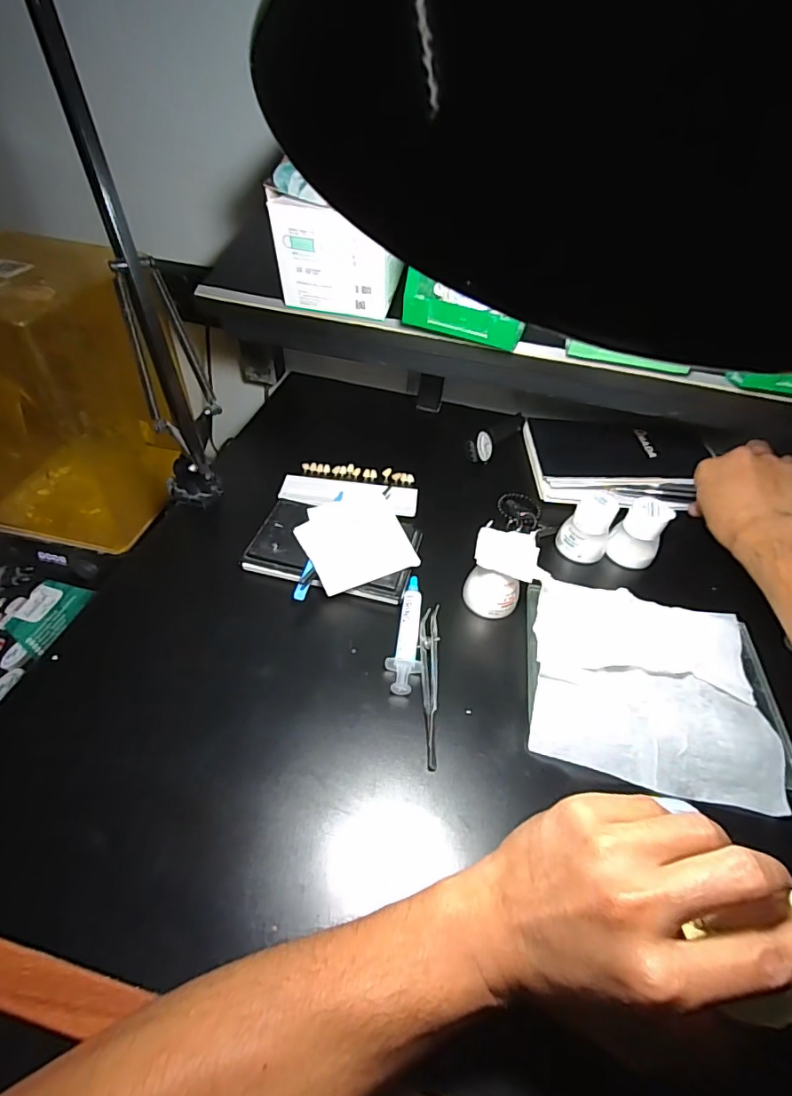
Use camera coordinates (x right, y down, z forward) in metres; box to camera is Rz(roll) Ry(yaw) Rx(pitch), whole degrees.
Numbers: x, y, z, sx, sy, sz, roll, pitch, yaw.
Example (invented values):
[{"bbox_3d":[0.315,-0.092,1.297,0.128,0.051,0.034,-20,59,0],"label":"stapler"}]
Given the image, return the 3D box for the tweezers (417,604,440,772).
[{"bbox_3d":[0.026,0.104,0.401,0.016,0.010,0.138,6,47,0],"label":"tweezers"}]

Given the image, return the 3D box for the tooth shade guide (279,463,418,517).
[{"bbox_3d":[-0.051,-0.068,0.553,0.149,0.033,0.095,7,49,5],"label":"tooth shade guide"}]

